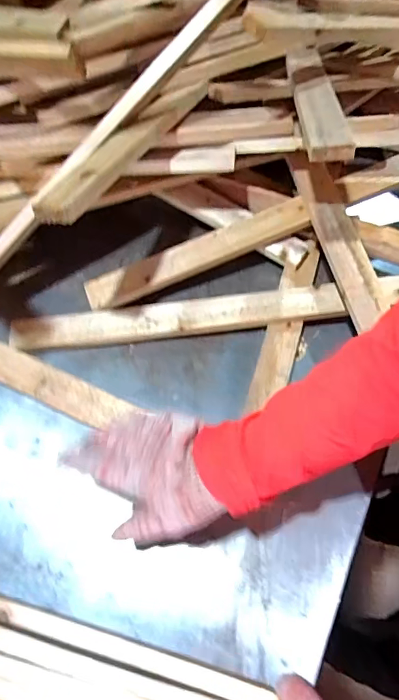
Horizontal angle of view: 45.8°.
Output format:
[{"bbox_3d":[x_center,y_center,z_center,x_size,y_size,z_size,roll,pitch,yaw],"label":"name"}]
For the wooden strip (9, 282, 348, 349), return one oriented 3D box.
[{"bbox_3d":[-0.028,-0.041,0.562,0.385,0.024,0.043,-5,65,-1],"label":"wooden strip"}]

